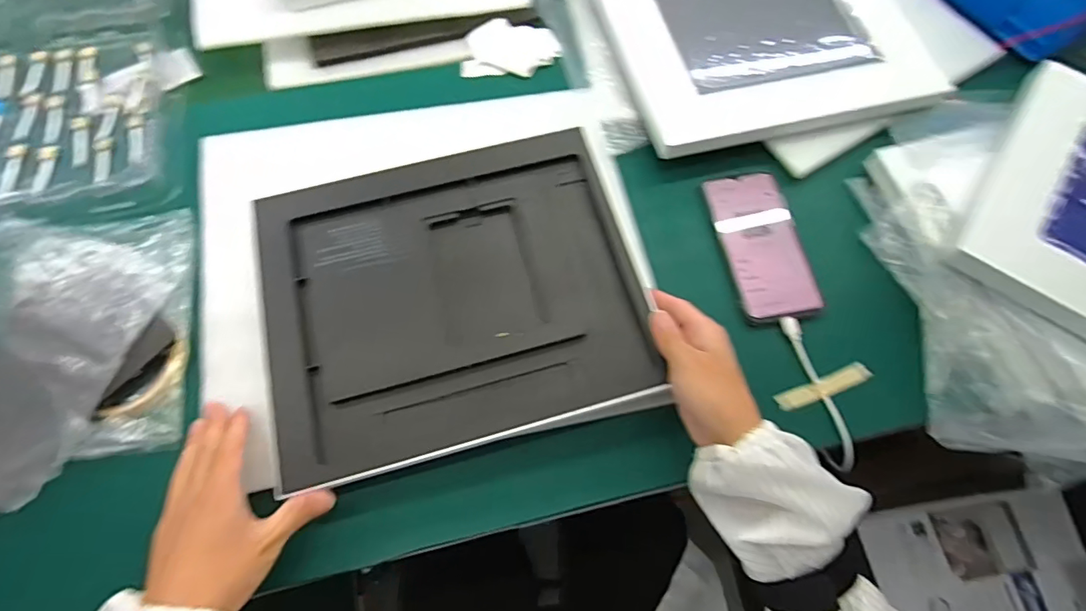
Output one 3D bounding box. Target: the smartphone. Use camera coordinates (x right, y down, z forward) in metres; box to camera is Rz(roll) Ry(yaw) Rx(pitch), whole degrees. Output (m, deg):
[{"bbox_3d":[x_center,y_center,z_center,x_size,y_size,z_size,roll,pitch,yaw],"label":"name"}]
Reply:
[{"bbox_3d":[0.199,-0.058,0.476,0.068,0.014,0.146,-8,68,-6],"label":"smartphone"}]

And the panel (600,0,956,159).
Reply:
[{"bbox_3d":[0.239,-0.289,0.546,0.324,0.029,0.258,-12,72,-5],"label":"panel"}]

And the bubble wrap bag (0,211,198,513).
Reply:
[{"bbox_3d":[-0.389,0.036,0.410,0.205,0.025,0.223,-8,68,-6],"label":"bubble wrap bag"}]

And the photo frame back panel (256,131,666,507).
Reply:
[{"bbox_3d":[-0.072,-0.015,0.421,0.291,0.012,0.239,-15,72,-6],"label":"photo frame back panel"}]

